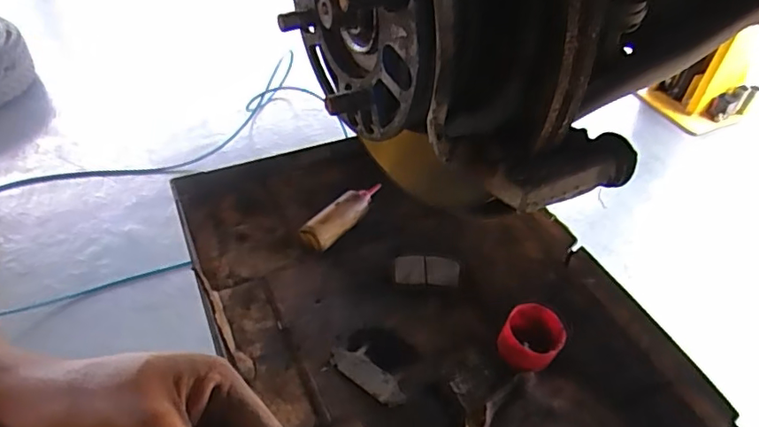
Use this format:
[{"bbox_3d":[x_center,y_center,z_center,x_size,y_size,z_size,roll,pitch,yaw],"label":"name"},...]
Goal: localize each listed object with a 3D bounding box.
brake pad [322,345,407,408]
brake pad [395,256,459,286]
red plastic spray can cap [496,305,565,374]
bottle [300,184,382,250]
[{"bbox_3d":[-0.013,0.180,0.619,0.095,0.007,0.044,24,49,19],"label":"brake pad"},{"bbox_3d":[0.061,0.074,0.709,0.081,0.009,0.039,3,46,-1],"label":"brake pad"},{"bbox_3d":[0.174,0.139,0.622,0.062,0.034,0.074,34,53,26],"label":"red plastic spray can cap"},{"bbox_3d":[-0.048,-0.004,0.755,0.035,0.029,0.135,31,51,24],"label":"bottle"}]

